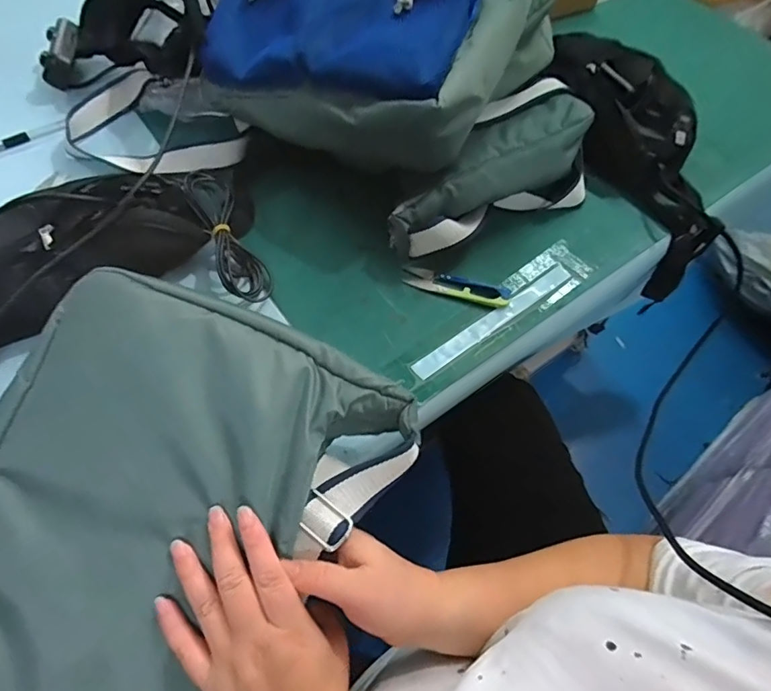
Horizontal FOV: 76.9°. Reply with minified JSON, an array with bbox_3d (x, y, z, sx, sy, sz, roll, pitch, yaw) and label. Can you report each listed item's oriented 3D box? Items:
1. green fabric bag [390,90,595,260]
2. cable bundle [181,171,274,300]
[{"bbox_3d":[0.123,-0.188,0.555,0.263,0.079,0.104,-25,66,-16],"label":"green fabric bag"},{"bbox_3d":[-0.171,-0.118,0.519,0.049,0.033,0.159,-26,82,-16],"label":"cable bundle"}]

